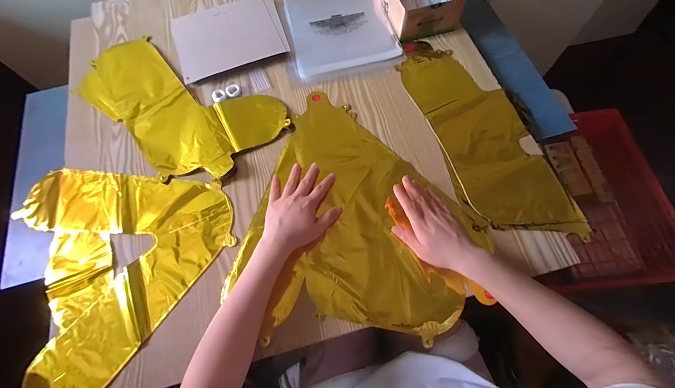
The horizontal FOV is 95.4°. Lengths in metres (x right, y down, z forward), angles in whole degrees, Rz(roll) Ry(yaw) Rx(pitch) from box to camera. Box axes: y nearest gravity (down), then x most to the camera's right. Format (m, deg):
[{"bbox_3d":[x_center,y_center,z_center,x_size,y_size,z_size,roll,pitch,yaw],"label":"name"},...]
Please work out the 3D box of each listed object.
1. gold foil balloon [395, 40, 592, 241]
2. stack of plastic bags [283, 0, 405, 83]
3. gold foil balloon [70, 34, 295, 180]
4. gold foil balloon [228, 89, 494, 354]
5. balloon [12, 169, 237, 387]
[{"bbox_3d":[0.258,-0.117,0.532,0.193,0.006,0.408,-16,69,-4],"label":"gold foil balloon"},{"bbox_3d":[0.004,-0.343,0.626,0.211,0.013,0.252,-6,68,-1],"label":"stack of plastic bags"},{"bbox_3d":[-0.299,-0.180,0.570,0.387,0.015,0.224,40,75,16],"label":"gold foil balloon"},{"bbox_3d":[-0.001,0.056,0.488,0.326,0.022,0.407,-40,72,-13],"label":"gold foil balloon"},{"bbox_3d":[-0.375,0.086,0.464,0.331,0.012,0.372,39,75,15],"label":"balloon"}]

